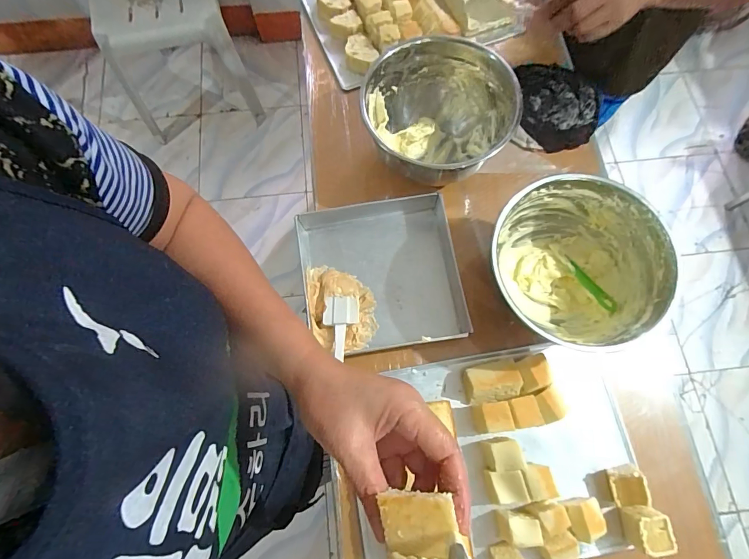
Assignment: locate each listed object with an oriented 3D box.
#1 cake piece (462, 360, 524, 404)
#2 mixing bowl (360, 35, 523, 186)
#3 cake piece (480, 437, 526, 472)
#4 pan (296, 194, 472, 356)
[{"bbox_3d":[0.154,0.136,0.515,0.072,0.041,0.048,-11,74,-3],"label":"cake piece"},{"bbox_3d":[0.088,-0.235,0.578,0.213,0.101,0.215,39,78,11],"label":"mixing bowl"},{"bbox_3d":[0.159,0.216,0.483,0.037,0.042,0.038,-10,74,-3],"label":"cake piece"},{"bbox_3d":[0.006,-0.010,0.563,0.221,0.066,0.221,-8,74,-2],"label":"pan"}]

